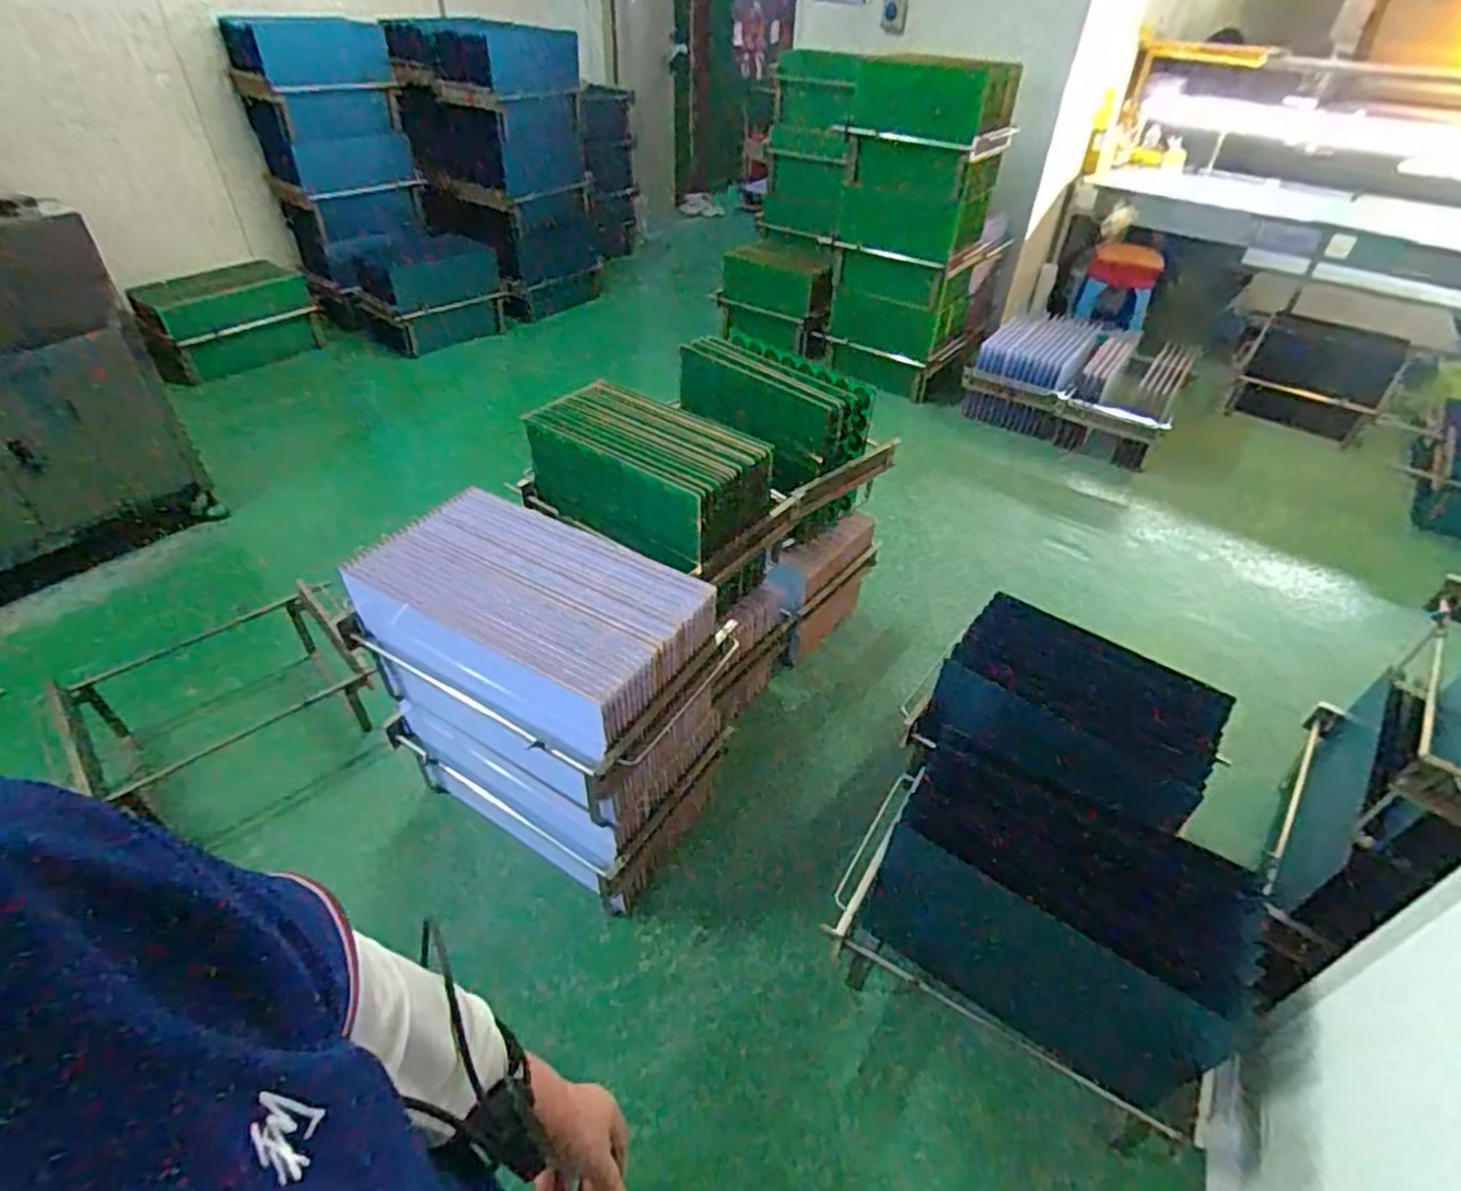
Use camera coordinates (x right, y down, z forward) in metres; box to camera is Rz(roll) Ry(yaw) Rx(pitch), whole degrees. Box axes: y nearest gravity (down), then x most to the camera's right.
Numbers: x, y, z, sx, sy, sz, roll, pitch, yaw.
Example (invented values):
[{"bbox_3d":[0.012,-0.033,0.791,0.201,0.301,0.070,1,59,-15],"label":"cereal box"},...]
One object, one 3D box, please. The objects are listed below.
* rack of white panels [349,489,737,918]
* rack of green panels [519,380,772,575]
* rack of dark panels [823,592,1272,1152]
[{"bbox_3d":[-0.370,0.200,1.518,0.638,0.642,0.370,24,45,23],"label":"rack of white panels"},{"bbox_3d":[-0.194,-0.273,1.688,0.543,0.259,0.285,23,45,22],"label":"rack of green panels"},{"bbox_3d":[0.668,0.482,1.515,0.678,0.424,0.764,23,45,22],"label":"rack of dark panels"}]

